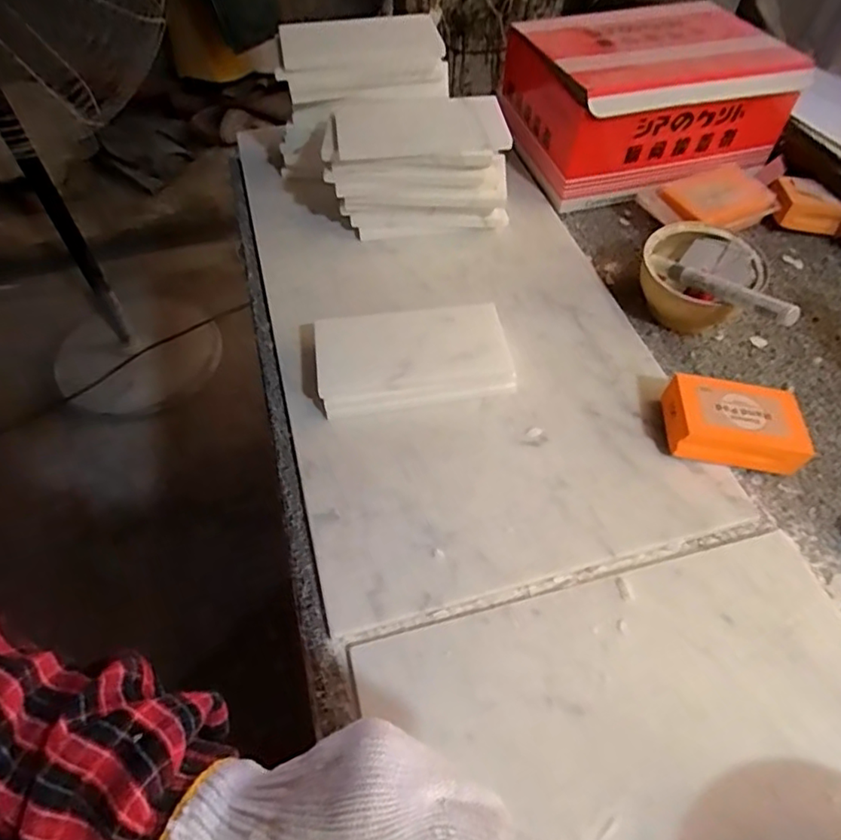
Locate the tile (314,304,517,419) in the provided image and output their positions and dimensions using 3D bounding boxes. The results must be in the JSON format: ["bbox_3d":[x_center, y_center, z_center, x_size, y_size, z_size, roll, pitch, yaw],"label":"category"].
[{"bbox_3d":[-0.008,-0.052,0.463,0.156,0.037,0.081,-5,56,-6],"label":"tile"}]

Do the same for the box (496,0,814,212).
[{"bbox_3d":[0.231,-0.346,0.632,0.255,0.106,0.186,-12,57,-11],"label":"box"}]

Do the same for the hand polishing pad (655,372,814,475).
[{"bbox_3d":[0.231,0.001,0.439,0.095,0.034,0.060,7,56,2],"label":"hand polishing pad"}]

